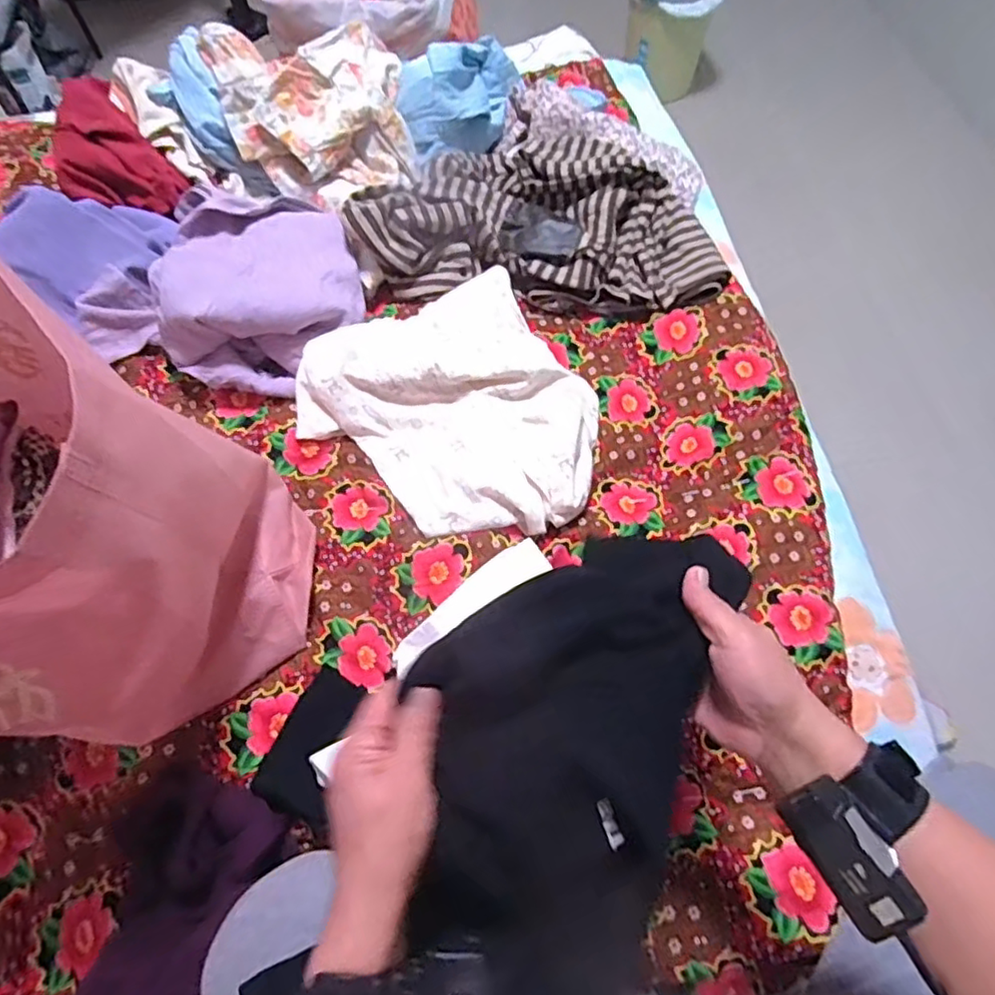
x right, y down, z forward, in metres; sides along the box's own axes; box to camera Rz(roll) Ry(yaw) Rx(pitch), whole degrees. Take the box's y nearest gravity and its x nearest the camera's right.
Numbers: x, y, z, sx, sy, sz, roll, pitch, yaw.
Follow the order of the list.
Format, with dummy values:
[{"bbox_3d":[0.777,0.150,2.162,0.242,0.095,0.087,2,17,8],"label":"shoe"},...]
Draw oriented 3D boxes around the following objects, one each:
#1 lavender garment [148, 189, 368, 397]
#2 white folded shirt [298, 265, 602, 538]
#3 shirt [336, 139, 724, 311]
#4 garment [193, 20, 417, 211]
[{"bbox_3d":[-0.274,-0.249,0.757,0.216,0.091,0.247,-2,61,1],"label":"lavender garment"},{"bbox_3d":[-0.033,-0.107,0.719,0.329,0.083,0.277,37,68,20],"label":"white folded shirt"},{"bbox_3d":[0.062,-0.380,0.850,0.459,0.117,0.270,3,61,4],"label":"shirt"},{"bbox_3d":[-0.230,-0.499,0.823,0.236,0.114,0.237,-18,62,-8],"label":"garment"}]

